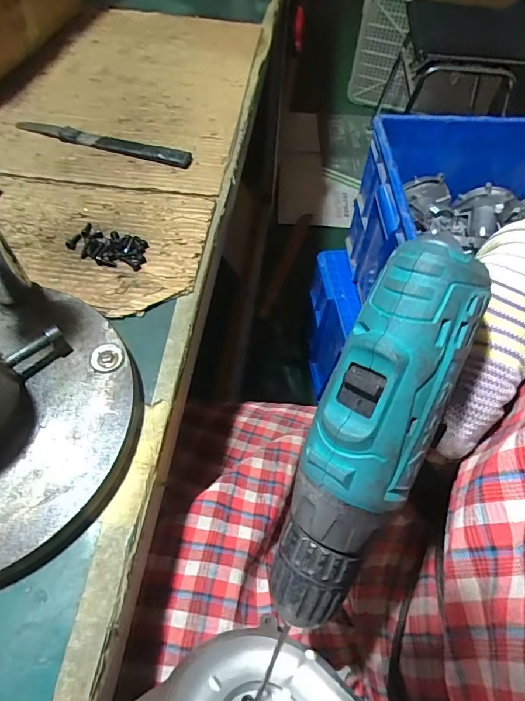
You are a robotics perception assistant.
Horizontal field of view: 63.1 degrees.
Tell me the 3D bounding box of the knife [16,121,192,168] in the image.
[{"bbox_3d":[-0.163,-0.215,0.436,0.193,0.011,0.021,17,56,9],"label":"knife"}]

